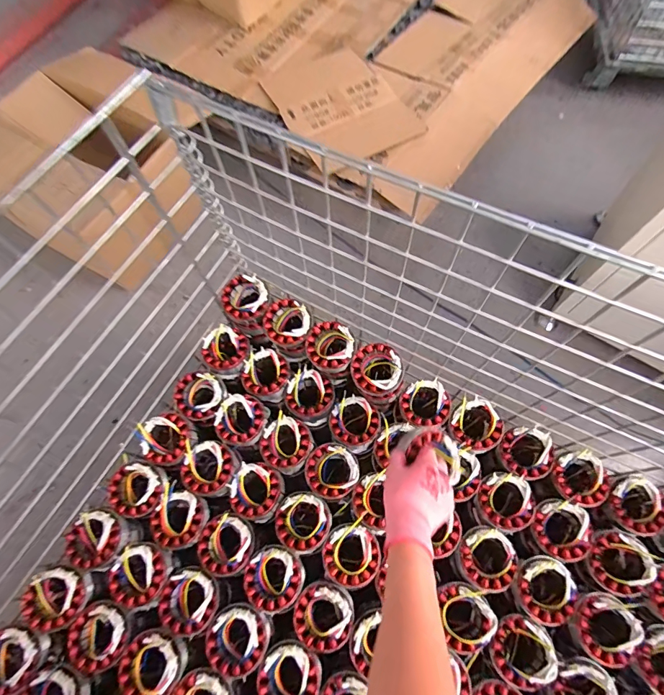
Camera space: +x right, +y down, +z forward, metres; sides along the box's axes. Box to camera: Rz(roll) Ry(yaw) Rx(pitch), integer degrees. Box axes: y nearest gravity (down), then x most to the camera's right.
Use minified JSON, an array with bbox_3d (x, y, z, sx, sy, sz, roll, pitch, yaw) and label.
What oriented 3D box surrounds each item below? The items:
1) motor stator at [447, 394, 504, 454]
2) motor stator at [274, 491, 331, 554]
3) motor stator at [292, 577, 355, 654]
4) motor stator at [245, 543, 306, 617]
[{"bbox_3d":[0.242,0.142,0.700,0.084,0.077,0.087,0,68,1],"label":"motor stator"},{"bbox_3d":[-0.047,0.281,0.651,0.085,0.048,0.086,0,68,1],"label":"motor stator"},{"bbox_3d":[-0.013,0.396,0.593,0.085,0.032,0.087,36,73,14],"label":"motor stator"},{"bbox_3d":[-0.090,0.352,0.617,0.088,0.035,0.087,-39,73,-13],"label":"motor stator"}]

